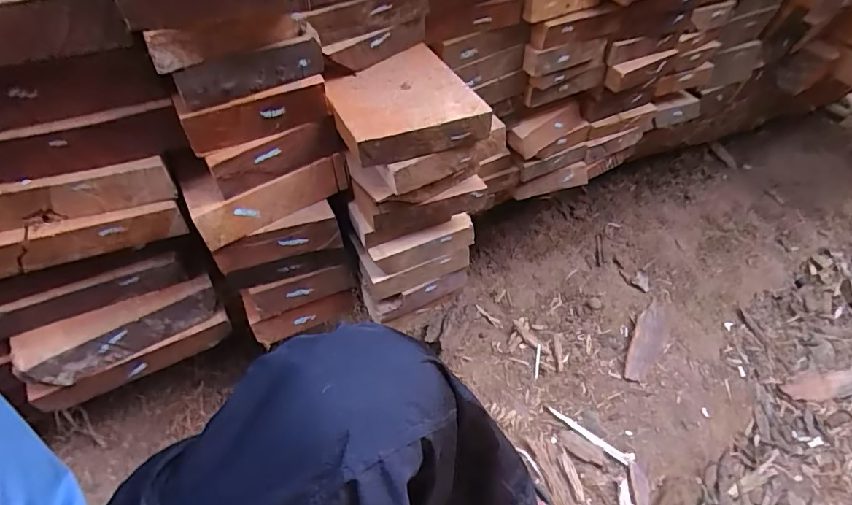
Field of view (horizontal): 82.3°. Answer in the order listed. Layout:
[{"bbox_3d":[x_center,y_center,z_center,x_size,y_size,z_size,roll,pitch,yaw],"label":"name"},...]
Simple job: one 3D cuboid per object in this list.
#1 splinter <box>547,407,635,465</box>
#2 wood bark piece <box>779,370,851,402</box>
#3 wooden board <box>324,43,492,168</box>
[{"bbox_3d":[0.250,0.275,0.743,0.132,0.007,0.018,32,62,27],"label":"splinter"},{"bbox_3d":[0.770,0.230,0.869,0.294,0.012,0.054,-5,46,-7],"label":"wood bark piece"},{"bbox_3d":[-0.025,-0.141,0.458,0.126,0.034,0.127,-21,53,-10],"label":"wooden board"}]

